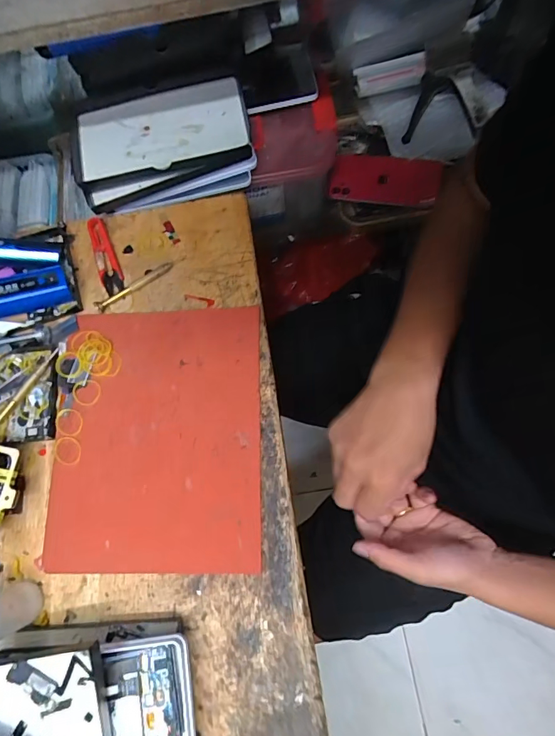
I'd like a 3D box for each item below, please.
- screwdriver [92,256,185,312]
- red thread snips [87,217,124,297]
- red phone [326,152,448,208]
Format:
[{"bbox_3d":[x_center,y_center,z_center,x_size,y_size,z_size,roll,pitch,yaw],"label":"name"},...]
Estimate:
[{"bbox_3d":[-0.150,-0.094,0.472,0.108,0.004,0.012,-33,75,-6],"label":"screwdriver"},{"bbox_3d":[-0.194,-0.126,0.480,0.023,0.009,0.094,-24,74,-3],"label":"red thread snips"},{"bbox_3d":[0.150,-0.261,0.600,0.149,0.014,0.063,9,97,5],"label":"red phone"}]

